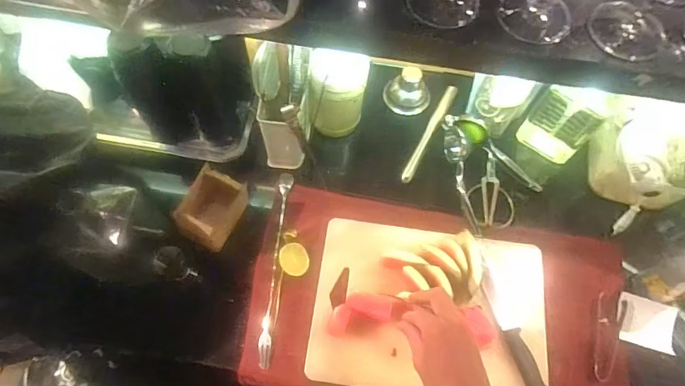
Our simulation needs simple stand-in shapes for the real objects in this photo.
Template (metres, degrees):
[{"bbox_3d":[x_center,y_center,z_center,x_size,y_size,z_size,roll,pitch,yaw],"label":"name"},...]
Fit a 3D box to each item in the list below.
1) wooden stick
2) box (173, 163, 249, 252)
[{"bbox_3d":[0.156,-0.109,0.786,0.019,0.020,0.214,27,67,10],"label":"wooden stick"},{"bbox_3d":[-0.202,0.029,0.686,0.072,0.083,0.109,24,66,9],"label":"box"}]

